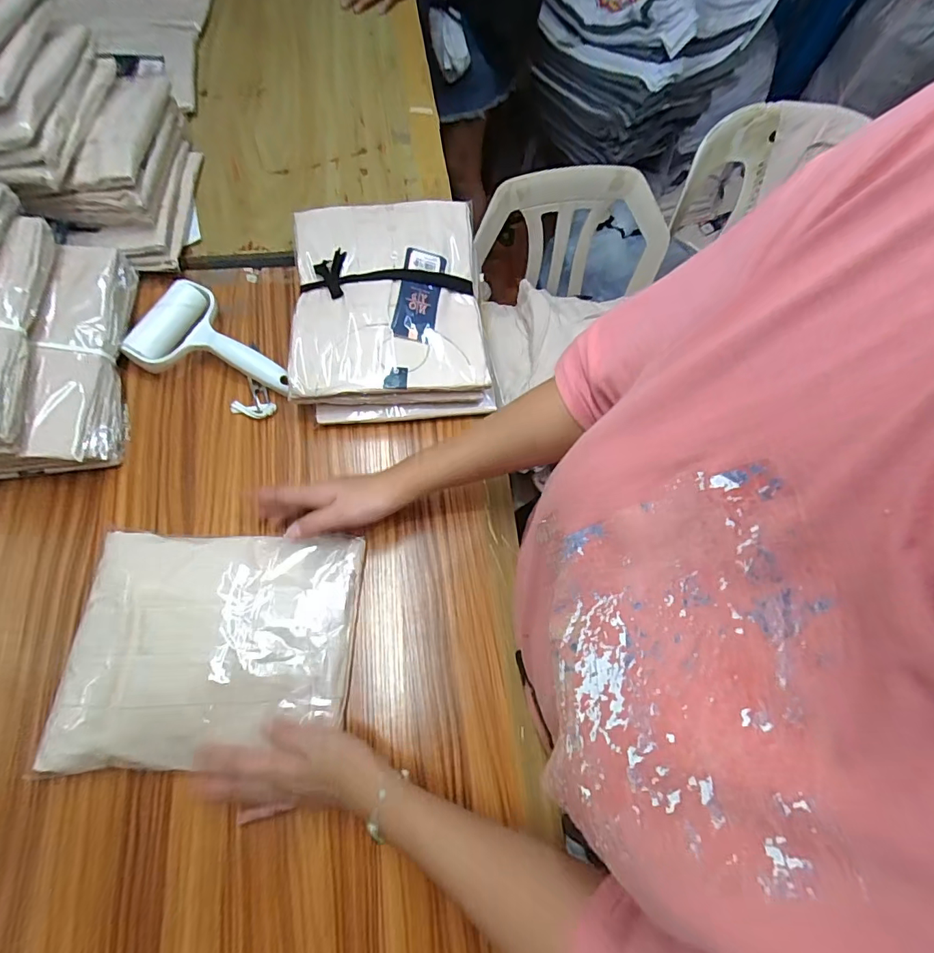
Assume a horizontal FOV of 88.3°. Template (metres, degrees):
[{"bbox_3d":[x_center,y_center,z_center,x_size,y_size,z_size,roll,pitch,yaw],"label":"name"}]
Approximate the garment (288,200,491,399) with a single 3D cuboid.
[{"bbox_3d":[-0.090,-0.210,0.547,0.205,0.030,0.244,-4,68,-4],"label":"garment"}]

